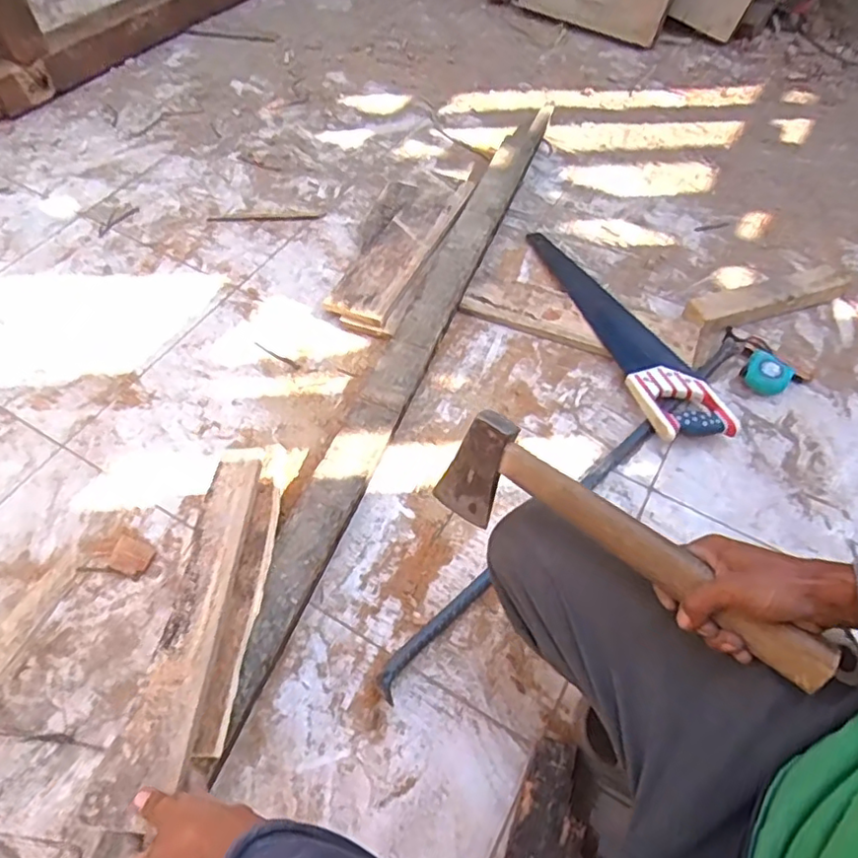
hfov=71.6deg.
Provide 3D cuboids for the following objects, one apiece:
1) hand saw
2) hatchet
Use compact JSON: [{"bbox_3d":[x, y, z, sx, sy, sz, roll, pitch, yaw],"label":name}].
[{"bbox_3d":[0.335,-0.194,1.046,0.125,0.041,0.542,-17,59,-12],"label":"hand saw"},{"bbox_3d":[0.163,0.102,0.511,0.339,0.105,0.030,30,29,24],"label":"hatchet"}]

